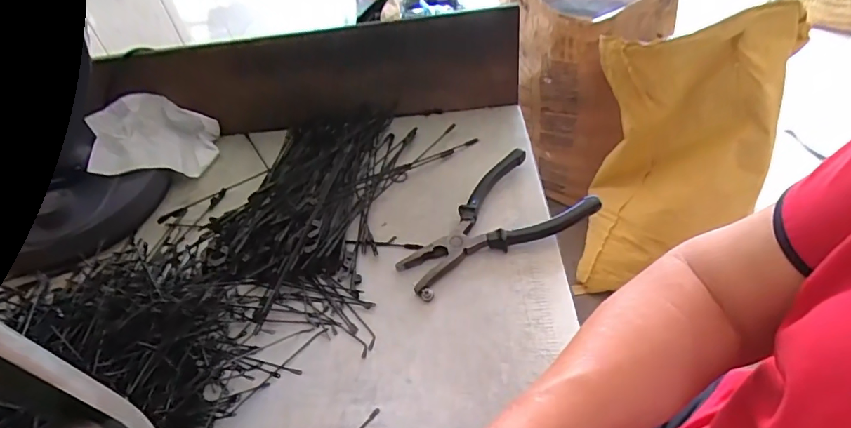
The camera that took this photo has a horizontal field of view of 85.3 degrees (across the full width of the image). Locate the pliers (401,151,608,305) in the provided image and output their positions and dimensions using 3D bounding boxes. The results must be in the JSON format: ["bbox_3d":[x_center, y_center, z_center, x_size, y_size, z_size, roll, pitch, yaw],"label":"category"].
[{"bbox_3d":[0.054,0.009,0.407,0.170,0.024,0.100,-30,49,-21],"label":"pliers"}]

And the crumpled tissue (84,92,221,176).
[{"bbox_3d":[-0.299,-0.086,0.517,0.121,0.056,0.104,-22,48,-15],"label":"crumpled tissue"}]

